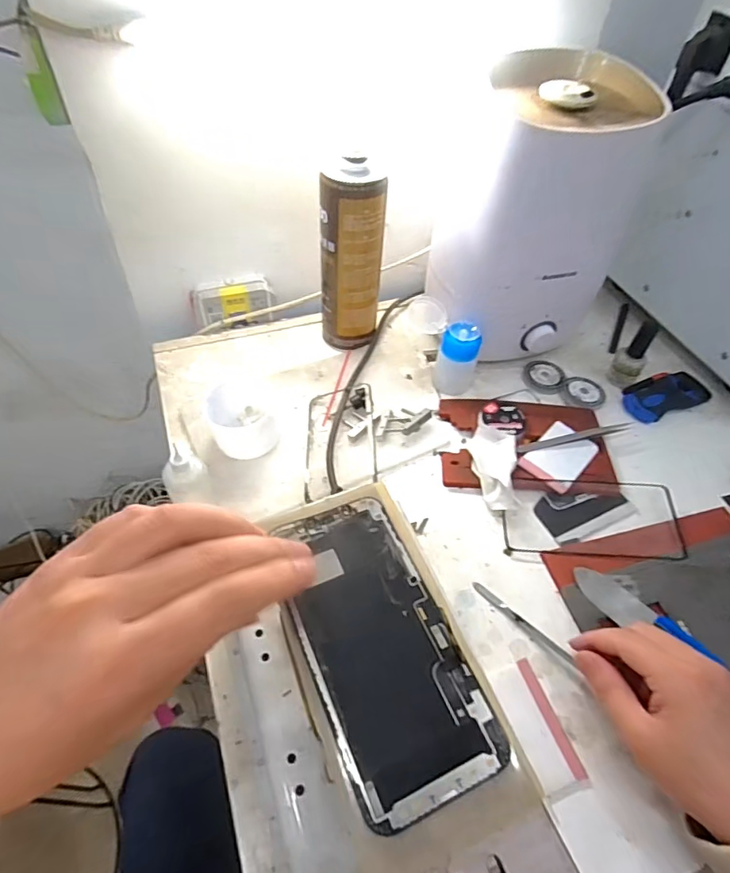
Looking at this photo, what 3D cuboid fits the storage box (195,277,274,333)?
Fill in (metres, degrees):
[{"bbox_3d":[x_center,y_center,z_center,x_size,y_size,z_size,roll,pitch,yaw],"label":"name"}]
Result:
[{"bbox_3d":[-0.156,-0.163,0.605,0.084,0.047,0.033,-12,53,-13],"label":"storage box"}]

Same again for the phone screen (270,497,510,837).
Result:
[{"bbox_3d":[0.006,0.098,0.247,0.070,0.006,0.143,-13,54,-15],"label":"phone screen"}]

